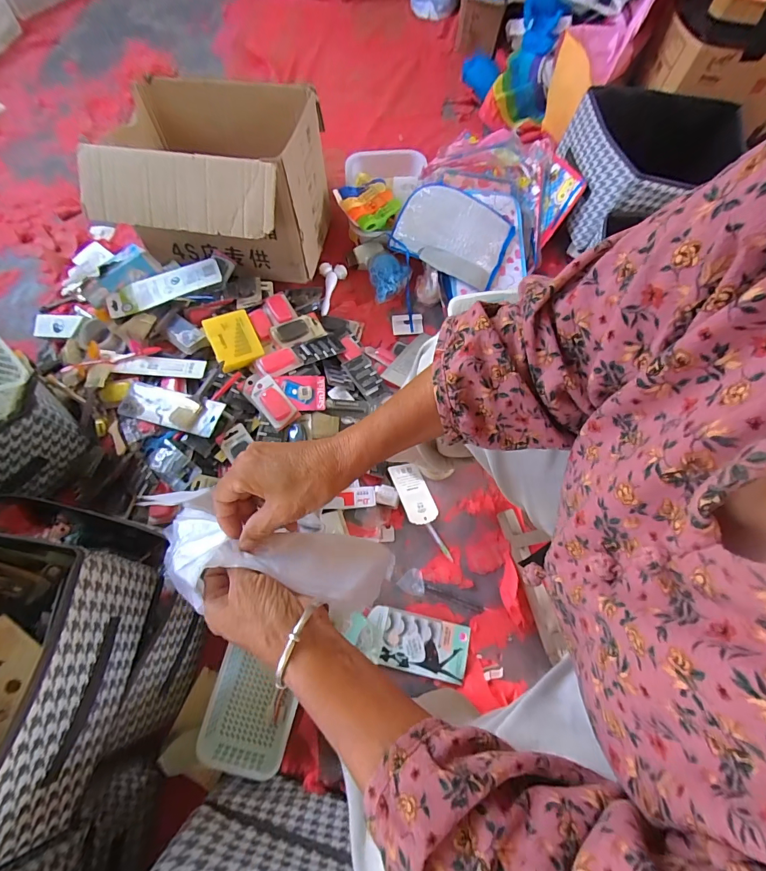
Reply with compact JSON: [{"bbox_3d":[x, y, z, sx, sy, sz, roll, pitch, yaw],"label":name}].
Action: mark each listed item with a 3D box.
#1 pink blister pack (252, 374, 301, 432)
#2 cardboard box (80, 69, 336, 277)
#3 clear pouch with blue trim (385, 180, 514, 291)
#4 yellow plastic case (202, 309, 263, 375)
[{"bbox_3d":[-0.216,-0.066,0.758,0.057,0.019,0.106,-38,75,-11],"label":"pink blister pack"},{"bbox_3d":[-0.339,-0.531,0.831,0.376,0.269,0.353,7,72,3],"label":"cardboard box"},{"bbox_3d":[0.164,-0.476,0.918,0.262,0.060,0.206,20,73,7],"label":"clear pouch with blue trim"},{"bbox_3d":[-0.306,-0.196,0.795,0.090,0.025,0.114,-20,79,-24],"label":"yellow plastic case"}]

